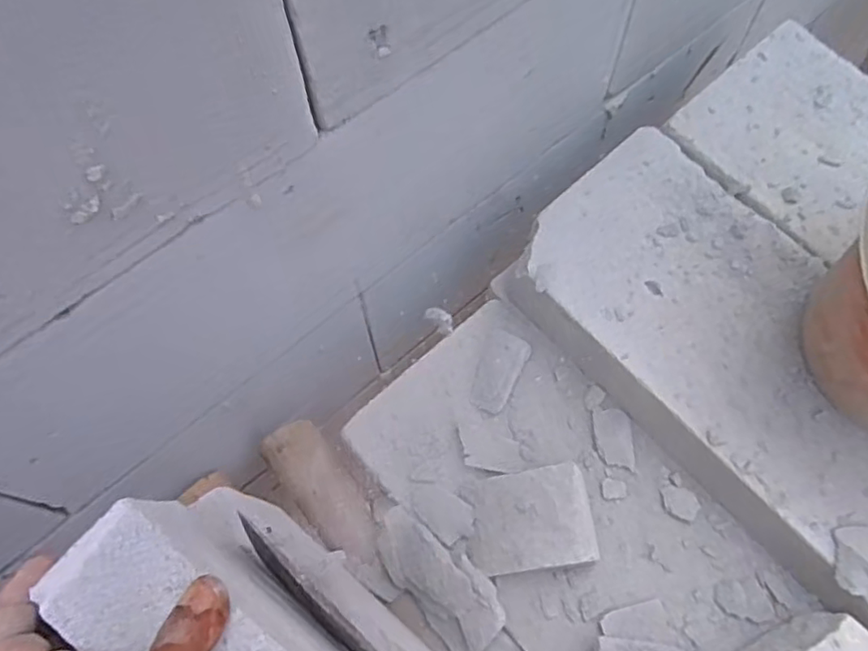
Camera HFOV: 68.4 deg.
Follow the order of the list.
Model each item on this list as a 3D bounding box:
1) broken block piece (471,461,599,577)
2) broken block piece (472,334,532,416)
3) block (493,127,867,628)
[{"bbox_3d":[0.076,0.157,0.513,0.098,0.047,0.075,-8,65,-2],"label":"broken block piece"},{"bbox_3d":[0.056,0.041,0.579,0.041,0.012,0.074,26,68,13],"label":"broken block piece"},{"bbox_3d":[0.321,0.084,0.523,0.207,0.092,0.565,-40,70,-16],"label":"block"}]

